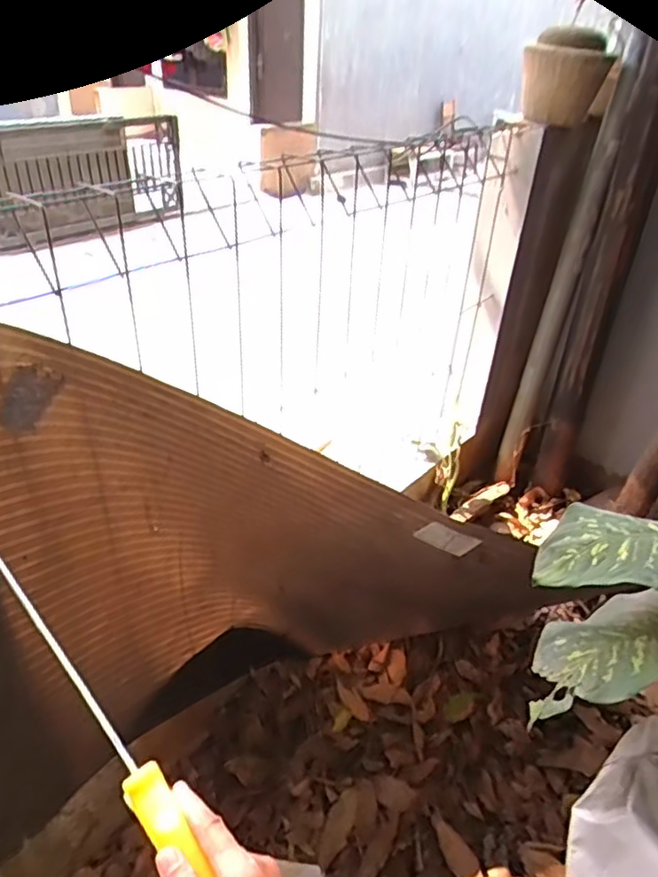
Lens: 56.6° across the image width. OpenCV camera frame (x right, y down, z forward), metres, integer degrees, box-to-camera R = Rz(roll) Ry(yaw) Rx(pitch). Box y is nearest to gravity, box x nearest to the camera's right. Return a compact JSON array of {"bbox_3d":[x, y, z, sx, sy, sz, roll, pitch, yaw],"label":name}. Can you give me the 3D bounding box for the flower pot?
[{"bbox_3d":[0.600,-0.924,1.554,0.206,0.207,0.172,14,36,14],"label":"flower pot"}]

